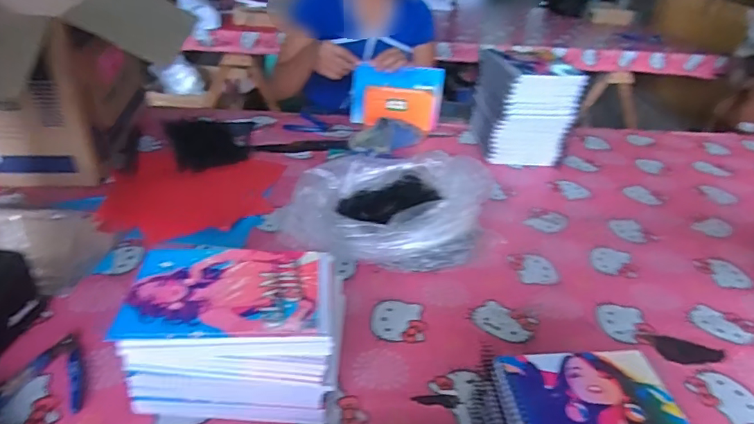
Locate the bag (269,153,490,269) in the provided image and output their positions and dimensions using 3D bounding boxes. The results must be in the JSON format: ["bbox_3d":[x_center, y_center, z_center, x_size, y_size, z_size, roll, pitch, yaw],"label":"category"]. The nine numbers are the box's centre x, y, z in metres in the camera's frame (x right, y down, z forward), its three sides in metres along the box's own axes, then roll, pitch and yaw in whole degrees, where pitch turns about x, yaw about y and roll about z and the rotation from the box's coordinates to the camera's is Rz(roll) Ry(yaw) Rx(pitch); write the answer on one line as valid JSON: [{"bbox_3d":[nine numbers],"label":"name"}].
[{"bbox_3d":[0.015,-0.018,0.821,0.296,0.123,0.233,16,33,16],"label":"bag"}]

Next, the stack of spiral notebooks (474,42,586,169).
[{"bbox_3d":[0.321,-0.236,1.139,0.168,0.198,0.196,0,32,-9],"label":"stack of spiral notebooks"}]

